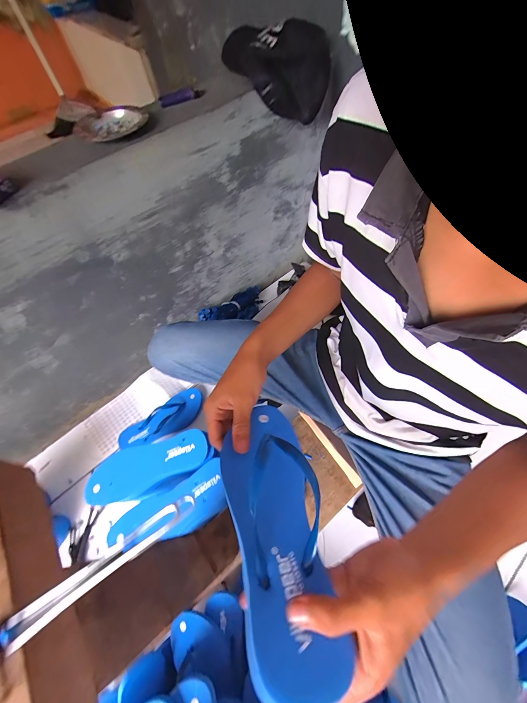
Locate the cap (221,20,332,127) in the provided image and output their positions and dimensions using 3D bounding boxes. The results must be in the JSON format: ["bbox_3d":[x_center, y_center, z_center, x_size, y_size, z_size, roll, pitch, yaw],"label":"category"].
[{"bbox_3d":[0.025,-0.568,0.548,0.192,0.104,0.198,-1,62,2],"label":"cap"}]

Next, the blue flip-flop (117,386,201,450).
[{"bbox_3d":[-0.276,0.187,0.737,0.238,0.048,0.087,-30,65,-12],"label":"blue flip-flop"}]

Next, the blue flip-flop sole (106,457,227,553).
[{"bbox_3d":[-0.170,0.298,0.501,0.224,0.018,0.090,-29,64,-12],"label":"blue flip-flop sole"}]

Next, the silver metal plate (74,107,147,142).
[{"bbox_3d":[-0.260,-0.387,0.462,0.116,0.020,0.098,-30,65,-12],"label":"silver metal plate"}]

